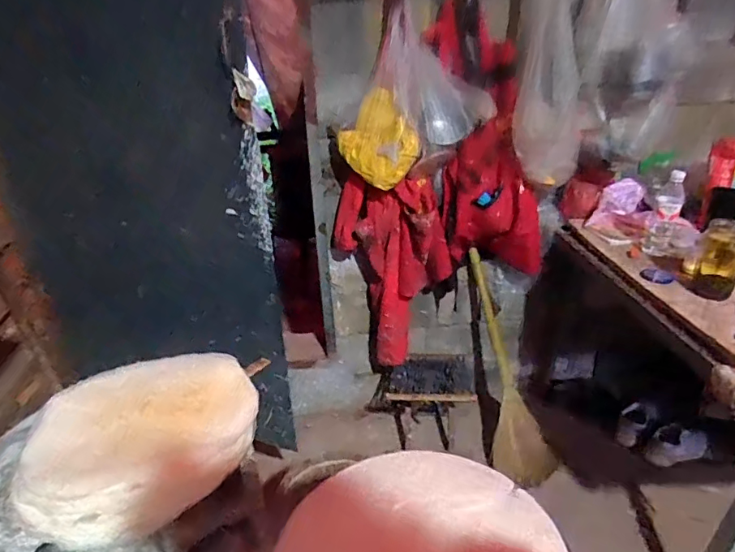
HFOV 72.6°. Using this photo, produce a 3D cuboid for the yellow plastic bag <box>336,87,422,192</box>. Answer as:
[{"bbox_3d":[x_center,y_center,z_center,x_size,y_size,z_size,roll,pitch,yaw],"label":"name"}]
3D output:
[{"bbox_3d":[0.037,-0.400,1.499,0.251,0.226,0.080,51,17,9],"label":"yellow plastic bag"}]

